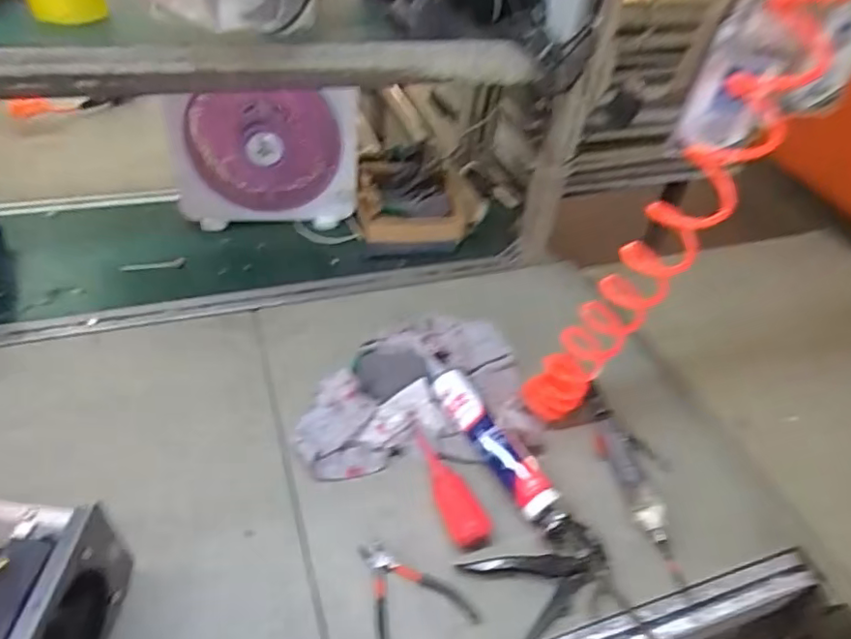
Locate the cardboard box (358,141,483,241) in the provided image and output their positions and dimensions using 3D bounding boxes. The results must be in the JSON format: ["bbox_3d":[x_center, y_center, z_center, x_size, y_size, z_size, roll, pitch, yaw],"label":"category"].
[{"bbox_3d":[-0.015,-0.229,1.177,0.238,0.073,0.245,3,43,-6],"label":"cardboard box"}]

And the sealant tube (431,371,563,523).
[{"bbox_3d":[0.090,0.158,0.787,0.053,0.043,0.224,-23,51,-28],"label":"sealant tube"}]

